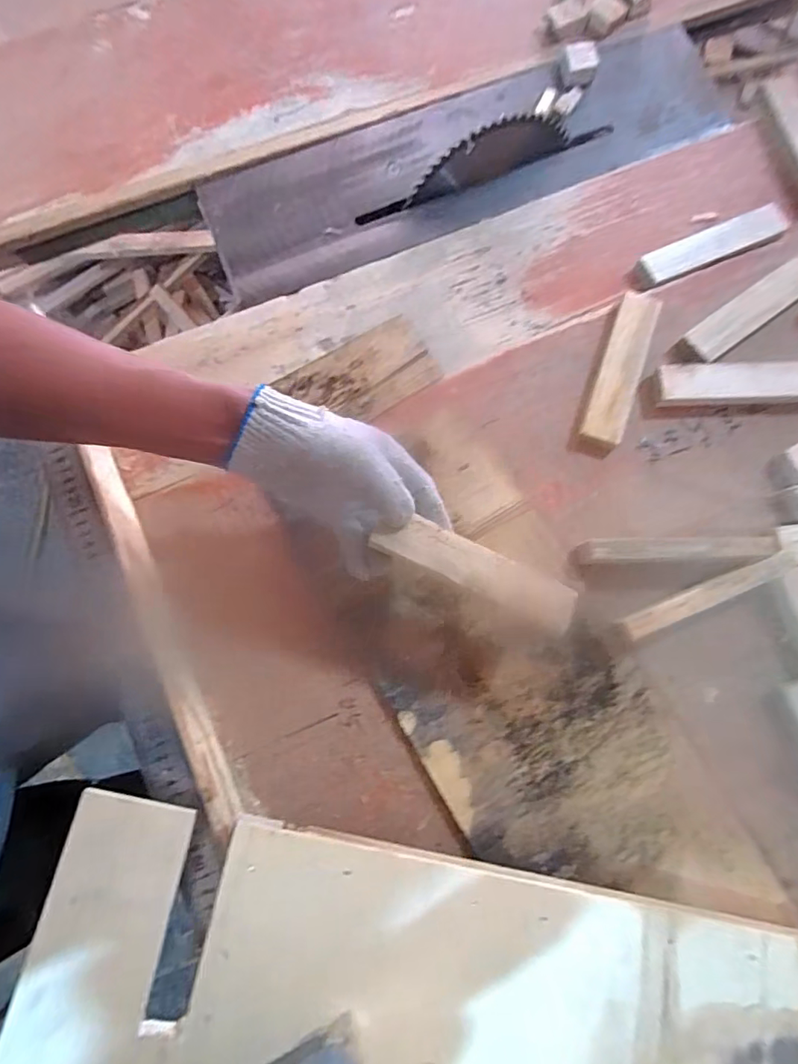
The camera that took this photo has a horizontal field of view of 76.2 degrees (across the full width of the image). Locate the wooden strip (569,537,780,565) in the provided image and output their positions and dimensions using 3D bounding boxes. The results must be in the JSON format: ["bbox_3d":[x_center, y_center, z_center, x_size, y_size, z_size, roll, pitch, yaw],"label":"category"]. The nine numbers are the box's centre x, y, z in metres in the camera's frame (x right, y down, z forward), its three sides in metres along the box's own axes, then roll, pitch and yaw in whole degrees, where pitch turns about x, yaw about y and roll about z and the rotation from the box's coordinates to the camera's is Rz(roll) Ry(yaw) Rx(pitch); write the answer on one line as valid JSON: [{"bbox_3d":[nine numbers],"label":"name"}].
[{"bbox_3d":[0.240,0.017,0.450,0.168,0.038,0.019,-2,79,-1],"label":"wooden strip"}]

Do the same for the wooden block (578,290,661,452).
[{"bbox_3d":[0.211,-0.155,0.485,0.038,0.018,0.158,20,80,3],"label":"wooden block"}]

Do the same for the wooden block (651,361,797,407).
[{"bbox_3d":[0.320,-0.141,0.479,0.156,0.022,0.035,-2,79,-1],"label":"wooden block"}]

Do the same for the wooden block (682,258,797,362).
[{"bbox_3d":[0.346,-0.218,0.496,0.156,0.018,0.036,-35,81,-7],"label":"wooden block"}]

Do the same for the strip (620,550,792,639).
[{"bbox_3d":[0.261,0.053,0.434,0.156,0.023,0.019,-22,80,-5],"label":"strip"}]

